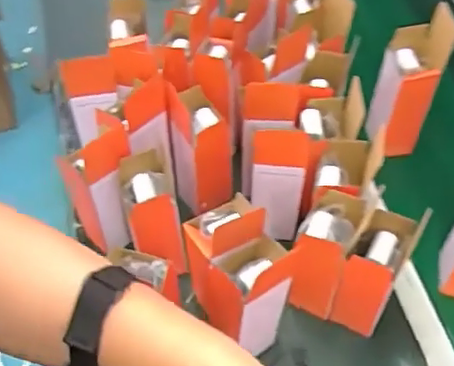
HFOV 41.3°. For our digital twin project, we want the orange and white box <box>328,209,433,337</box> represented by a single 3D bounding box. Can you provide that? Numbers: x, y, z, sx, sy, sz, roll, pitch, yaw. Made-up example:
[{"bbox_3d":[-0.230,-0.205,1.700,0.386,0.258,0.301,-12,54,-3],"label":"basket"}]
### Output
[{"bbox_3d":[0.165,0.108,0.693,0.057,0.210,0.086,27,61,19],"label":"orange and white box"}]

